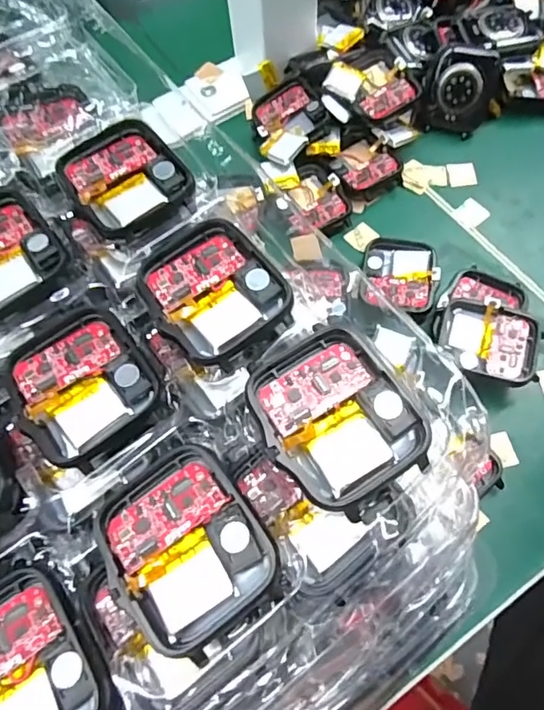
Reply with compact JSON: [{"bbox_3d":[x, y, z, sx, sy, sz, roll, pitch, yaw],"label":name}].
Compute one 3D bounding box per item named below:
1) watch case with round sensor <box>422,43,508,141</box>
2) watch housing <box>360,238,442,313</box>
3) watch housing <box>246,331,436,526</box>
[{"bbox_3d":[0.113,-0.154,0.298,0.044,0.045,0.019,16,35,4],"label":"watch case with round sensor"},{"bbox_3d":[0.065,-0.041,0.262,0.036,0.013,0.040,10,67,8],"label":"watch housing"},{"bbox_3d":[0.017,0.016,0.136,0.037,0.009,0.045,-32,69,-11],"label":"watch housing"}]

